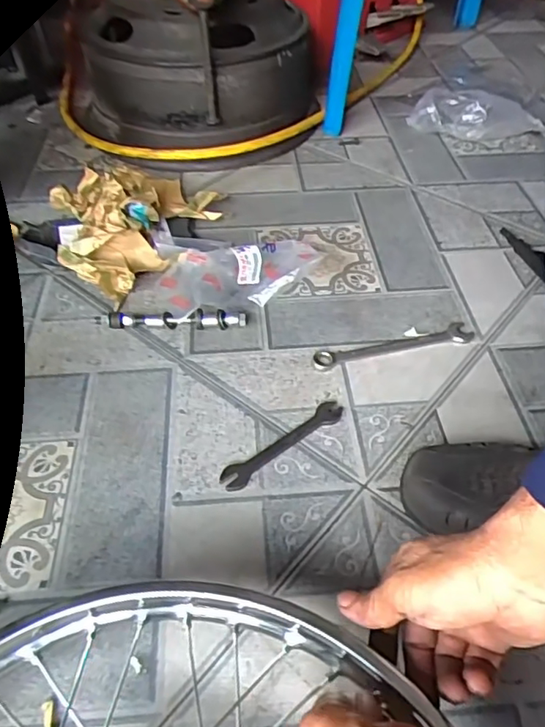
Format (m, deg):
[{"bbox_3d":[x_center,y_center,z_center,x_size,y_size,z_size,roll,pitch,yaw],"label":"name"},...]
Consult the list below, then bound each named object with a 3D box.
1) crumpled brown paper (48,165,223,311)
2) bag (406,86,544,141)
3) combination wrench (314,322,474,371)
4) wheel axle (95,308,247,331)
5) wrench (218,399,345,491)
[{"bbox_3d":[-0.176,-0.187,0.765,0.223,0.076,0.212,-12,48,-11],"label":"crumpled brown paper"},{"bbox_3d":[0.358,-0.433,0.998,0.210,0.071,0.075,-4,47,-3],"label":"bag"},{"bbox_3d":[0.138,-0.019,0.656,0.189,0.005,0.030,-12,48,-10],"label":"combination wrench"},{"bbox_3d":[-0.121,-0.052,0.679,0.178,0.023,0.017,2,47,2],"label":"wheel axle"},{"bbox_3d":[0.012,0.078,0.566,0.146,0.004,0.027,-31,54,-26],"label":"wrench"}]

